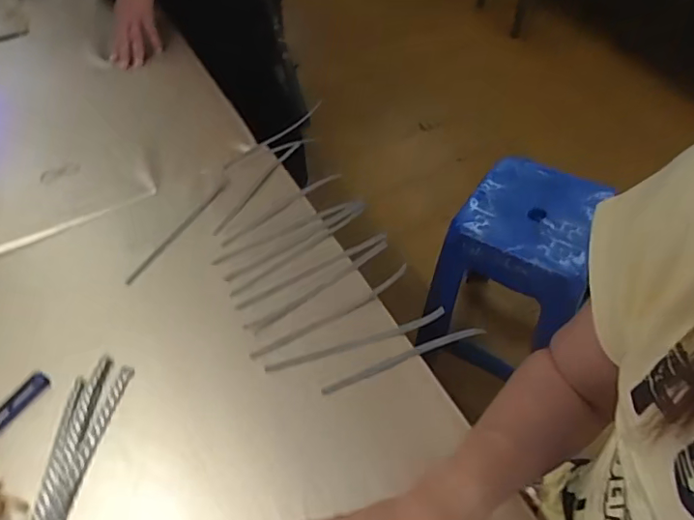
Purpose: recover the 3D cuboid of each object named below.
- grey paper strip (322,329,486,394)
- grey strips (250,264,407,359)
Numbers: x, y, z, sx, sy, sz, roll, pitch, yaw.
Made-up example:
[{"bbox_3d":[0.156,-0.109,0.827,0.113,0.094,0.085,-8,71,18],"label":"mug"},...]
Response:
[{"bbox_3d":[0.058,0.094,0.535,0.177,0.009,0.012,-19,52,-12],"label":"grey paper strip"},{"bbox_3d":[-0.016,0.055,0.563,0.182,0.029,0.010,-24,53,-15],"label":"grey strips"}]

